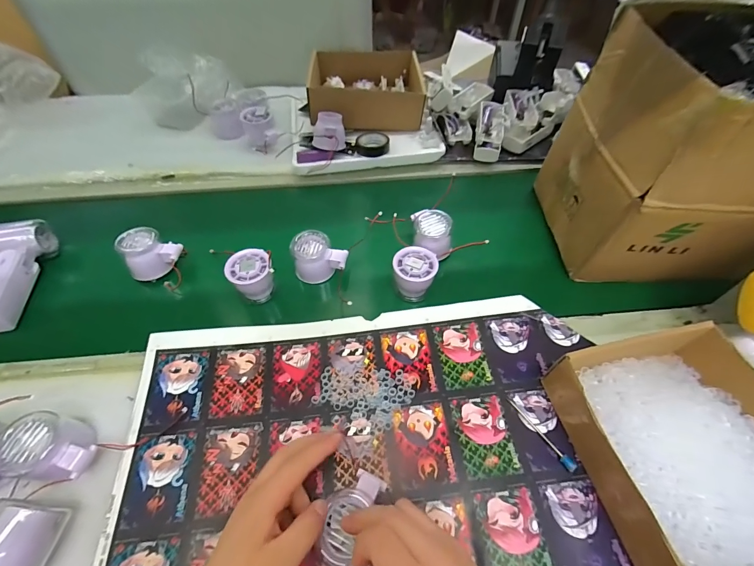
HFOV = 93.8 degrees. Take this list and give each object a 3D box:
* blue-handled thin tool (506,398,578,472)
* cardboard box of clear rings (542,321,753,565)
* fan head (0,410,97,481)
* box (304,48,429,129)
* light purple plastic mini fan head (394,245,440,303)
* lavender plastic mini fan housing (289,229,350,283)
[{"bbox_3d":[0.173,0.158,0.374,0.014,0.009,0.086,-31,60,-21],"label":"blue-handled thin tool"},{"bbox_3d":[0.292,0.157,0.334,0.181,0.072,0.211,-10,54,-8],"label":"cardboard box of clear rings"},{"bbox_3d":[-0.315,0.160,0.345,0.075,0.053,0.057,4,54,3],"label":"fan head"},{"bbox_3d":[-0.022,-0.382,0.696,0.216,0.066,0.179,0,55,-1],"label":"box"},{"bbox_3d":[0.052,-0.009,0.491,0.057,0.070,0.055,8,54,6],"label":"light purple plastic mini fan head"},{"bbox_3d":[-0.081,-0.039,0.503,0.072,0.058,0.048,-8,54,-6],"label":"lavender plastic mini fan housing"}]

